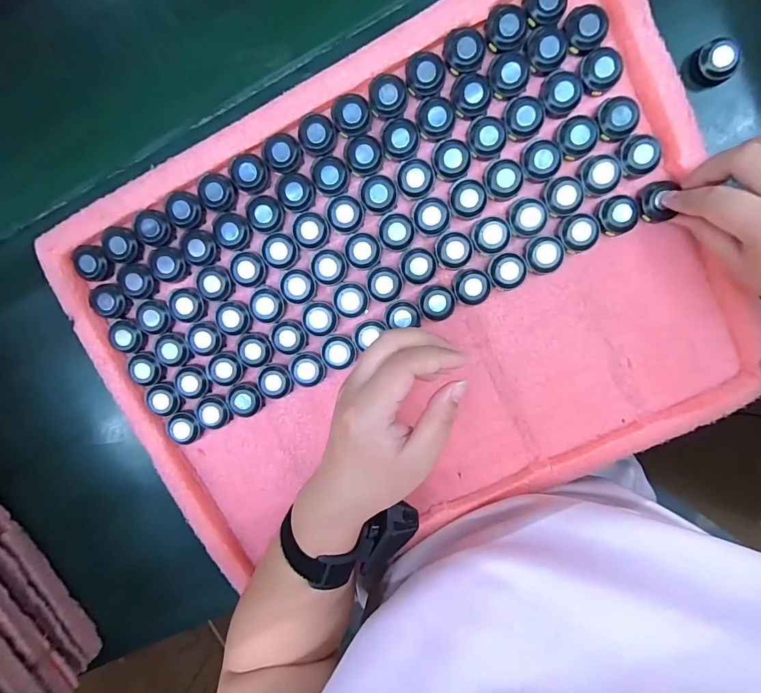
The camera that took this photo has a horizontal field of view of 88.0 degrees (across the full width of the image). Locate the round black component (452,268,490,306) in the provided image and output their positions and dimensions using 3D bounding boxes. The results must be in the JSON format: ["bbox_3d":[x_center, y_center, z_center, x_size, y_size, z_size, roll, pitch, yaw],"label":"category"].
[{"bbox_3d":[0.073,-0.048,0.319,0.028,0.013,0.028,0,96,4],"label":"round black component"}]

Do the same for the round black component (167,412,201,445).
[{"bbox_3d":[-0.171,0.072,0.347,0.028,0.014,0.028,0,96,4],"label":"round black component"}]

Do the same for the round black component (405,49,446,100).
[{"bbox_3d":[0.034,-0.205,0.295,0.029,0.011,0.031,0,96,4],"label":"round black component"}]

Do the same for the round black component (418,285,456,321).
[{"bbox_3d":[0.046,-0.036,0.324,0.029,0.009,0.028,0,96,4],"label":"round black component"}]

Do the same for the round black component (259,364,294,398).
[{"bbox_3d":[-0.089,0.030,0.338,0.028,0.013,0.027,0,96,4],"label":"round black component"}]

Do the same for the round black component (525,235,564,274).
[{"bbox_3d":[0.129,-0.073,0.313,0.028,0.013,0.029,0,96,4],"label":"round black component"}]

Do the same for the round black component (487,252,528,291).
[{"bbox_3d":[0.101,-0.060,0.316,0.028,0.014,0.029,0,96,4],"label":"round black component"}]

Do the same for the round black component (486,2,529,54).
[{"bbox_3d":[0.092,-0.234,0.288,0.029,0.009,0.029,0,96,4],"label":"round black component"}]

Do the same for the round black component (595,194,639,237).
[{"bbox_3d":[0.182,-0.101,0.304,0.029,0.014,0.028,0,96,4],"label":"round black component"}]

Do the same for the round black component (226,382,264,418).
[{"bbox_3d":[-0.117,0.045,0.340,0.029,0.015,0.026,10,96,3],"label":"round black component"}]

